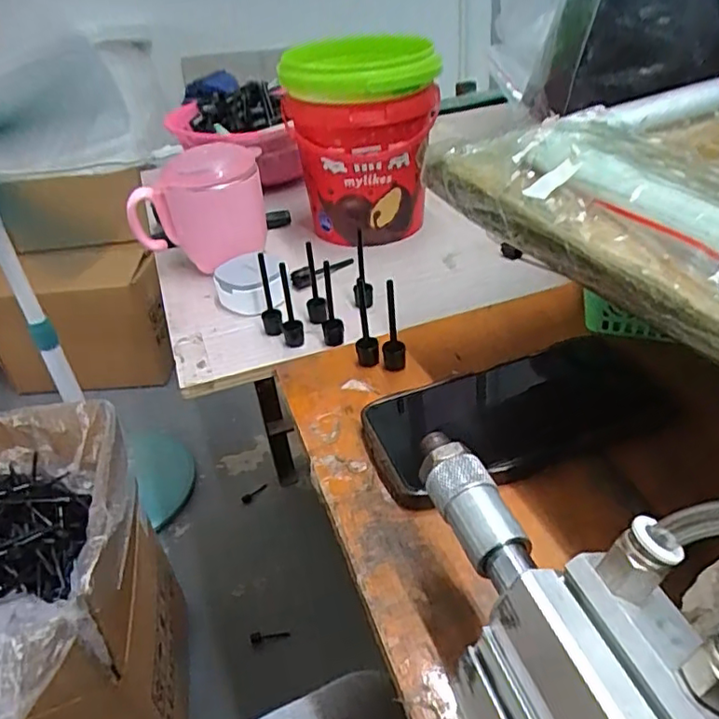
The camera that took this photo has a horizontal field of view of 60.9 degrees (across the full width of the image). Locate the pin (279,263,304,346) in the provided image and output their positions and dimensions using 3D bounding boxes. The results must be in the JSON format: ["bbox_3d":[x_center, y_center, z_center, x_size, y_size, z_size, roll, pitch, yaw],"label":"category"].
[{"bbox_3d":[-0.049,-0.036,0.426,0.014,0.066,0.013,-11,37,-7],"label":"pin"}]

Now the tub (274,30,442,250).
[{"bbox_3d":[0.003,-0.191,0.554,0.127,0.159,0.121,-11,37,-7],"label":"tub"}]

